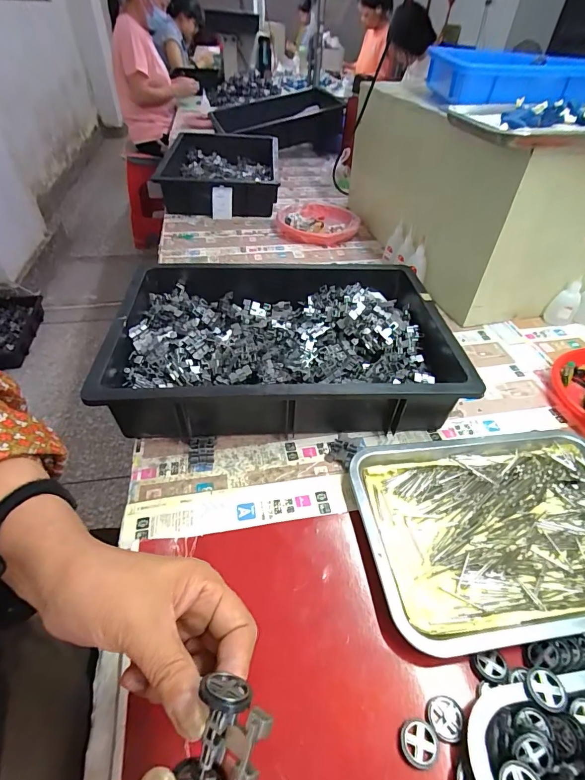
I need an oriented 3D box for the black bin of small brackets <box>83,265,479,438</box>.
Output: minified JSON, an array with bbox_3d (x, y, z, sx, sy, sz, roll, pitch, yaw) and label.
[{"bbox_3d":[-0.010,-0.072,0.555,0.438,0.092,0.310,-2,43,-3],"label":"black bin of small brackets"}]

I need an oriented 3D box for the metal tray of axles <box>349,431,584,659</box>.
[{"bbox_3d":[0.236,0.136,0.404,0.320,0.020,0.211,-5,44,-7],"label":"metal tray of axles"}]

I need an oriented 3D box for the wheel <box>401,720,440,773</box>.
[{"bbox_3d":[0.092,0.257,0.280,0.027,0.005,0.027,1,43,-1],"label":"wheel"}]

